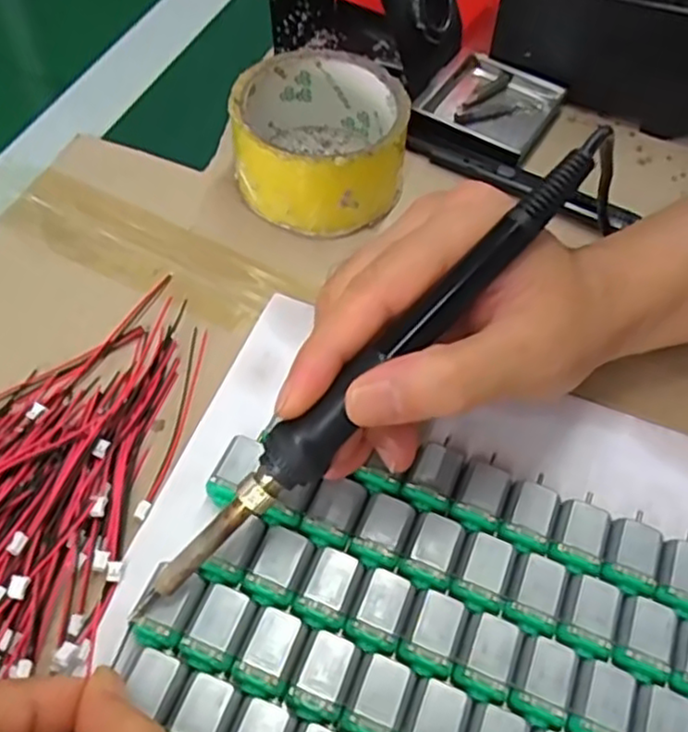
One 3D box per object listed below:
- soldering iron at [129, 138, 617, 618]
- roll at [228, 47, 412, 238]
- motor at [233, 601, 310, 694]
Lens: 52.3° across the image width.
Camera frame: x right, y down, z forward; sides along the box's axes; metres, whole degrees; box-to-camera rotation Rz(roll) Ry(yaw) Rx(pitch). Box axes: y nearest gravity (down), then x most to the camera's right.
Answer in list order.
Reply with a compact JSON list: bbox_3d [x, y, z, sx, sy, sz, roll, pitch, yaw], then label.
[{"bbox_3d":[0.014,0.000,0.230,0.224,0.028,0.017,-46,68,-2],"label":"soldering iron"},{"bbox_3d":[-0.014,-0.112,0.351,0.082,0.052,0.083,1,56,-2],"label":"roll"},{"bbox_3d":[-0.024,0.096,0.235,0.018,0.011,0.027,19,58,10],"label":"motor"}]

